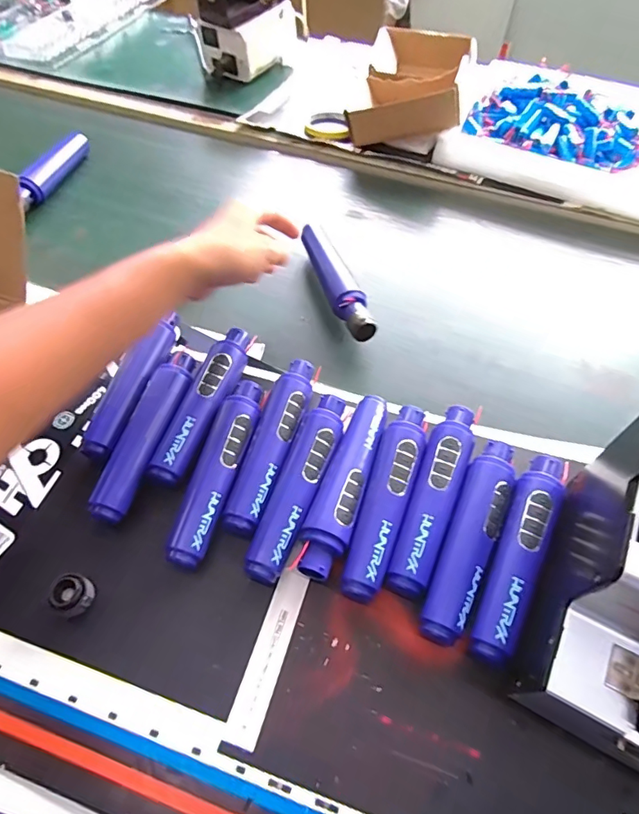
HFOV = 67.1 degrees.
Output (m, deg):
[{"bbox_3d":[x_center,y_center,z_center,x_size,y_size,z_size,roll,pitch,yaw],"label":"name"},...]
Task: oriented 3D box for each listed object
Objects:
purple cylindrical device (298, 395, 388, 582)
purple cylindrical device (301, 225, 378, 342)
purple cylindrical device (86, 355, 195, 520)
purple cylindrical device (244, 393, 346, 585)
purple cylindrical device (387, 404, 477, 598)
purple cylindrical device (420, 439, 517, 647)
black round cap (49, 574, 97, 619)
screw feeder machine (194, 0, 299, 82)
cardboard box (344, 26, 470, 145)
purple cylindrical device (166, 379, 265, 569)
[{"bbox_3d":[0.025,0.065,0.424,0.037,0.037,0.174,19,58,12],"label":"purple cylindrical device"},{"bbox_3d":[0.017,-0.151,0.569,0.039,0.045,0.188,-14,58,-10],"label":"purple cylindrical device"},{"bbox_3d":[-0.160,0.025,0.452,0.041,0.038,0.175,13,57,8],"label":"purple cylindrical device"},{"bbox_3d":[-0.016,0.067,0.422,0.035,0.039,0.171,17,58,11],"label":"purple cylindrical device"},{"bbox_3d":[0.098,0.076,0.415,0.036,0.041,0.174,22,59,13],"label":"purple cylindrical device"},{"bbox_3d":[0.124,0.106,0.396,0.038,0.036,0.171,22,59,13],"label":"purple cylindrical device"},{"bbox_3d":[-0.190,0.146,0.374,0.024,0.030,0.028,20,58,12],"label":"black round cap"},{"bbox_3d":[-0.133,-0.692,0.860,0.110,0.161,0.174,33,62,19],"label":"screw feeder machine"},{"bbox_3d":[0.153,-0.531,0.784,0.163,0.077,0.279,11,57,7],"label":"cardboard box"},{"bbox_3d":[-0.086,0.055,0.430,0.036,0.038,0.173,12,57,7],"label":"purple cylindrical device"}]

